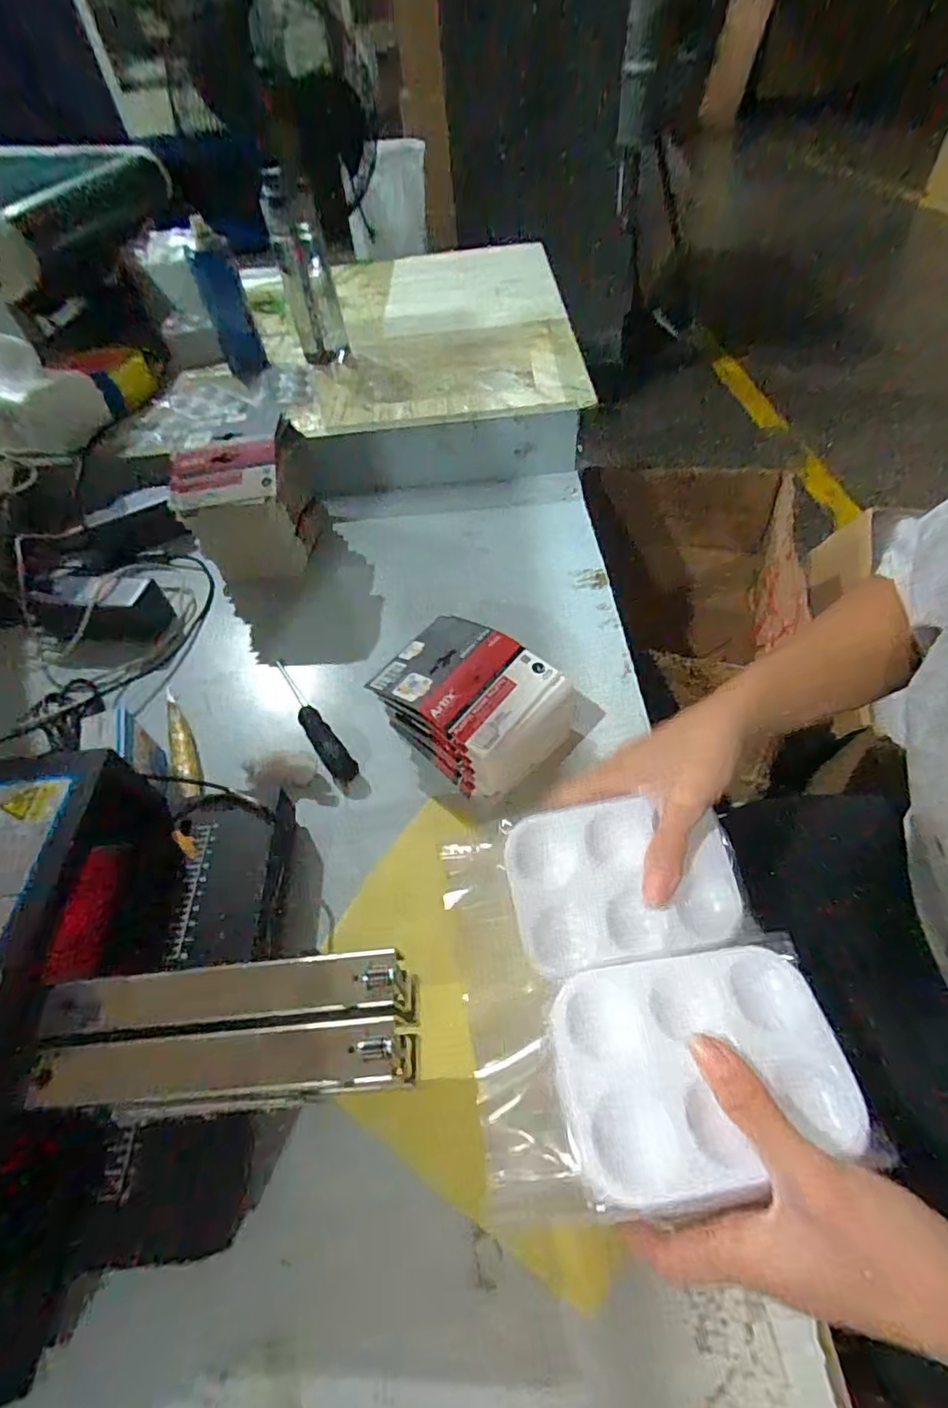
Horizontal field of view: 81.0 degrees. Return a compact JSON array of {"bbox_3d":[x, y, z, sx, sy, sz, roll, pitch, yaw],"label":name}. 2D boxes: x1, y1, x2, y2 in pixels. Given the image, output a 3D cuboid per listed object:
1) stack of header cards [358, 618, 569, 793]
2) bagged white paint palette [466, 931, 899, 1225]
[{"bbox_3d":[-0.003,0.001,0.468,0.141,0.078,0.105,27,59,23],"label":"stack of header cards"},{"bbox_3d":[0.084,0.163,0.248,0.163,0.013,0.088,-10,52,-3],"label":"bagged white paint palette"}]

